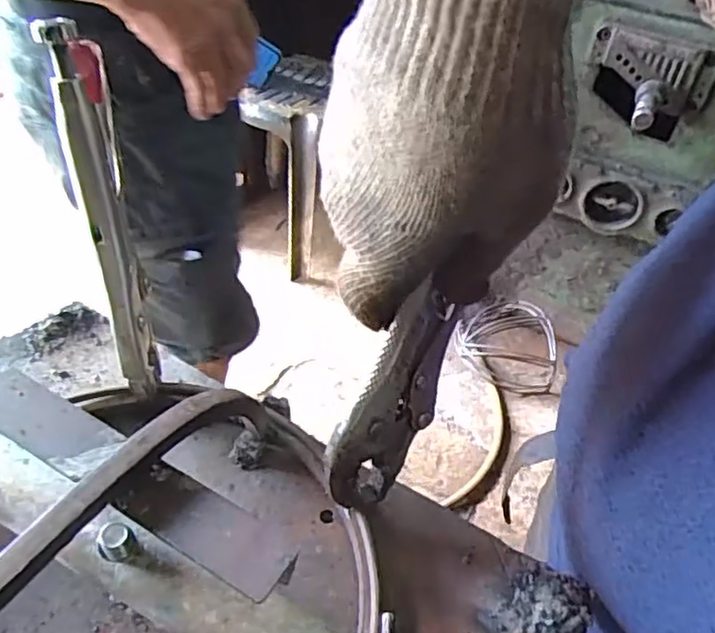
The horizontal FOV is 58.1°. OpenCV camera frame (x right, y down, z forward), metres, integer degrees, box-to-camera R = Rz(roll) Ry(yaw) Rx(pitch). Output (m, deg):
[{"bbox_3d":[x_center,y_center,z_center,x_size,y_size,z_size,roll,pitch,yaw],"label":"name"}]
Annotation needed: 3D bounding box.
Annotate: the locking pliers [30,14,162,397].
[{"bbox_3d":[-0.113,-0.039,0.298,0.020,0.178,0.043,-12,28,-17],"label":"locking pliers"}]

